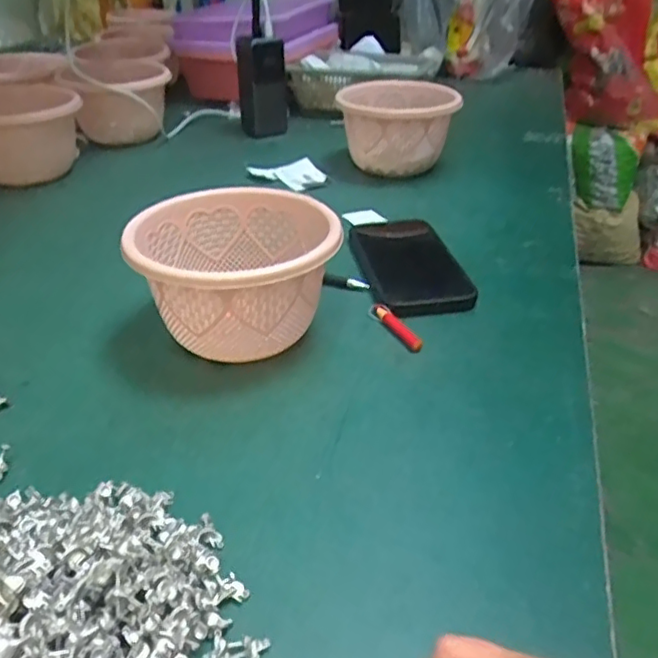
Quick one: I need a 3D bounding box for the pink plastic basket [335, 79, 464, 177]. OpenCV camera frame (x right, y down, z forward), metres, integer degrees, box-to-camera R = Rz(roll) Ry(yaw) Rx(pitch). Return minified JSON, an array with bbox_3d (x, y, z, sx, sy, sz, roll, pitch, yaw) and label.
[{"bbox_3d":[0.078,-0.243,0.756,0.129,0.093,0.120,0,34,-3],"label":"pink plastic basket"}]

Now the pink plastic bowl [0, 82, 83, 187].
[{"bbox_3d":[-0.356,-0.222,0.725,0.125,0.088,0.135,2,34,-1],"label":"pink plastic bowl"}]

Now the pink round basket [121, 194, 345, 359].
[{"bbox_3d":[-0.067,-0.034,0.454,0.130,0.090,0.134,2,34,-1],"label":"pink round basket"}]

